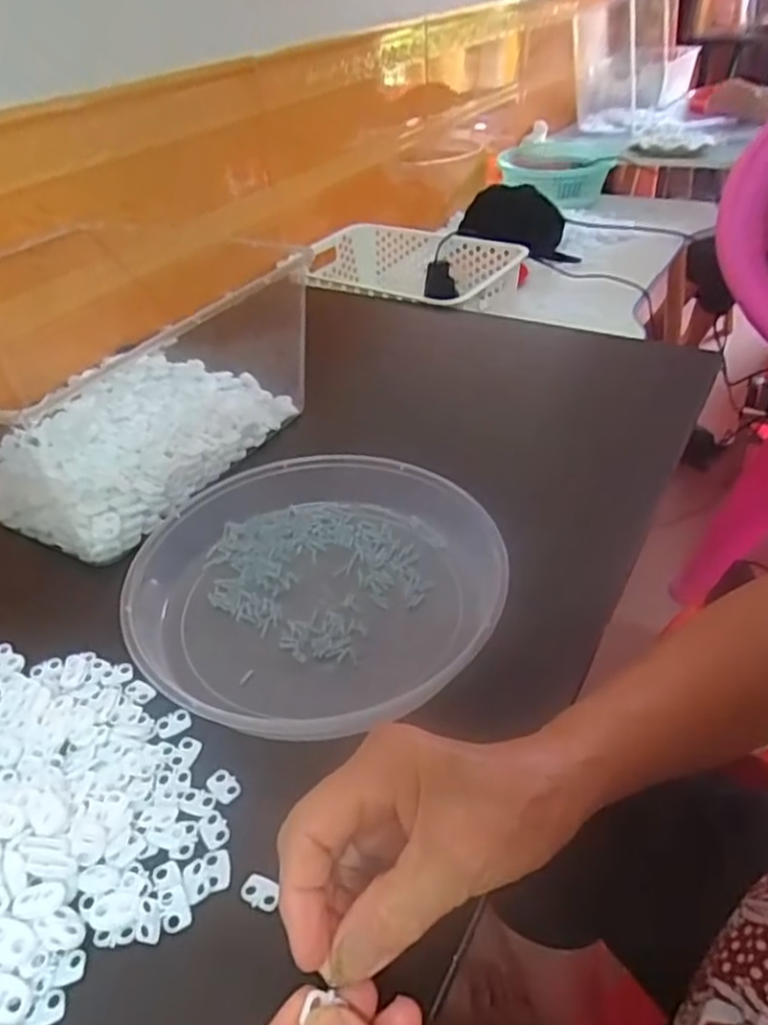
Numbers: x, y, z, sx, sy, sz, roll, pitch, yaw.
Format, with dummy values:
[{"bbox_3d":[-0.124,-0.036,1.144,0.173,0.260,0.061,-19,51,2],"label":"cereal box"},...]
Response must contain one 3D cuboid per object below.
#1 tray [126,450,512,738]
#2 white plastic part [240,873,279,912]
[{"bbox_3d":[-0.042,0.040,0.448,0.229,0.037,0.209,-4,39,3],"label":"tray"},{"bbox_3d":[-0.056,0.174,0.315,0.018,0.004,0.013,16,44,26],"label":"white plastic part"}]

